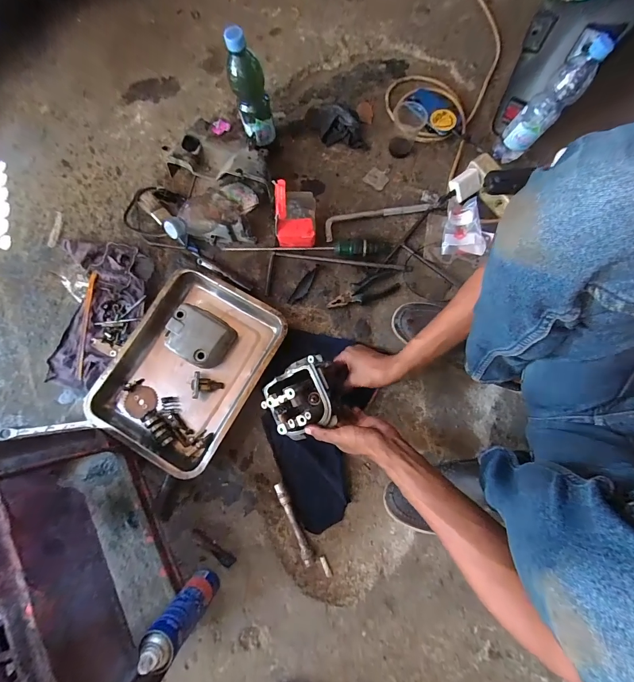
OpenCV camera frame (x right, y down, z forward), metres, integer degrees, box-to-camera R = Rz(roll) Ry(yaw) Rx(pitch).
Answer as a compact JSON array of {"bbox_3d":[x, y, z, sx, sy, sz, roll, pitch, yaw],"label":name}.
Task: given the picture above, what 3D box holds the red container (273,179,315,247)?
[{"bbox_3d":[-0.043,-0.247,0.645,0.077,0.148,0.077,-2,78,-1],"label":"red container"}]

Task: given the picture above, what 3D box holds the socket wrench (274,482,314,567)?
[{"bbox_3d":[-0.043,0.334,0.597,0.019,0.019,0.144,-26,80,-5],"label":"socket wrench"}]

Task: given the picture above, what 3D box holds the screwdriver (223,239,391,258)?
[{"bbox_3d":[-0.020,-0.198,0.688,0.355,0.029,0.039,-2,78,0],"label":"screwdriver"}]

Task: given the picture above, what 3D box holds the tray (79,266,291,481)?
[{"bbox_3d":[-0.250,0.048,0.635,0.270,0.053,0.351,30,80,6],"label":"tray"}]

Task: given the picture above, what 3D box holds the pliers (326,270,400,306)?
[{"bbox_3d":[0.097,-0.105,0.683,0.152,0.019,0.057,-18,79,-4],"label":"pliers"}]

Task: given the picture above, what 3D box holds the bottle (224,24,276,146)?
[{"bbox_3d":[-0.129,-0.476,0.638,0.067,0.216,0.058,-14,80,3],"label":"bottle"}]

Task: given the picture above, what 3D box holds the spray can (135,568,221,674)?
[{"bbox_3d":[-0.208,0.422,0.504,0.054,0.174,0.052,36,81,7],"label":"spray can"}]

